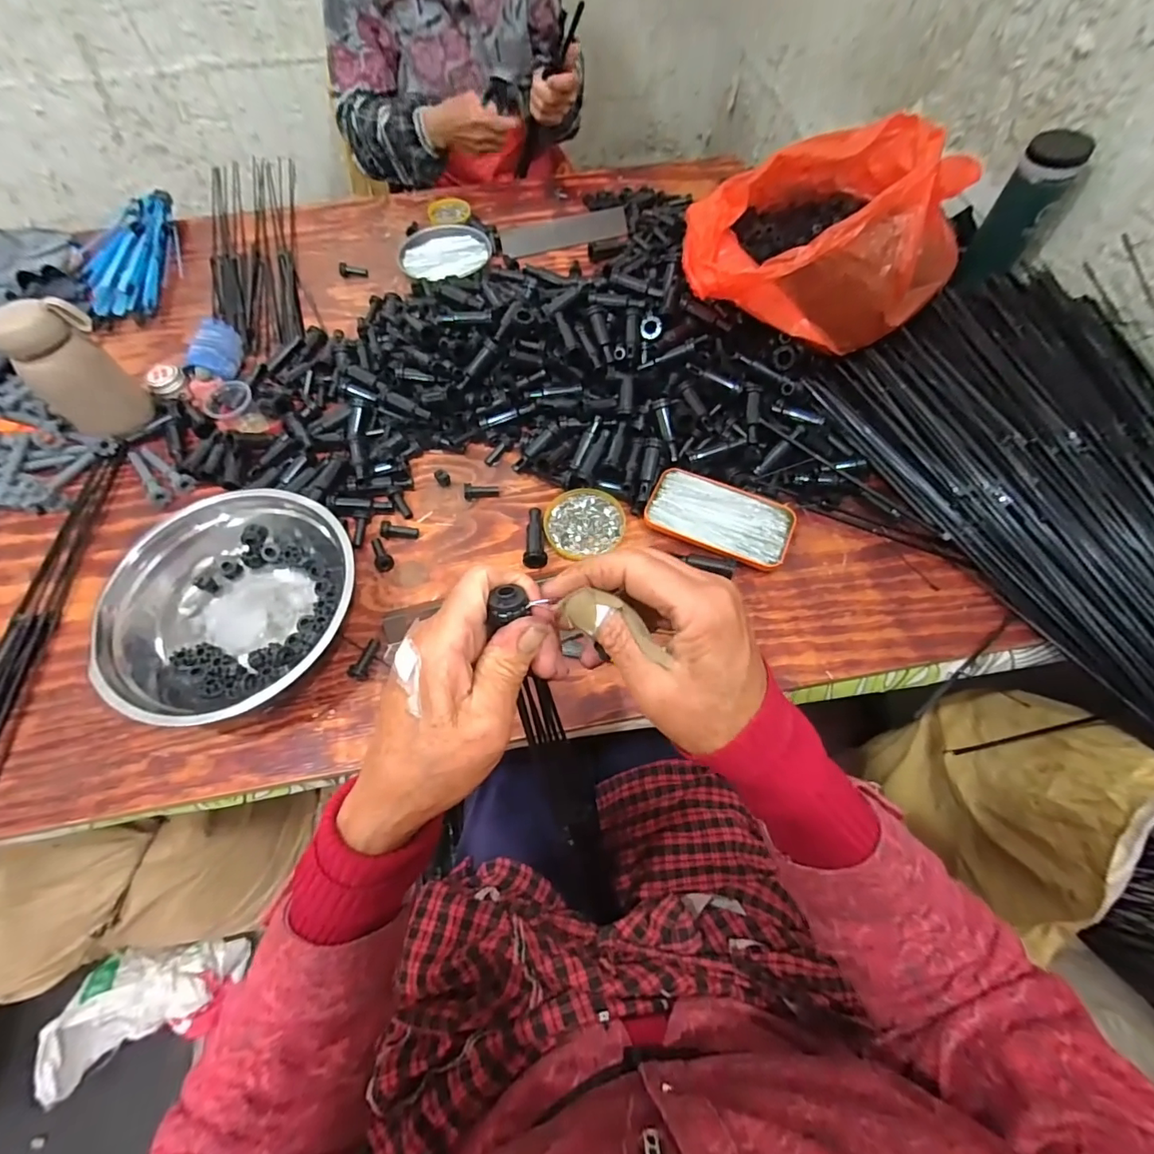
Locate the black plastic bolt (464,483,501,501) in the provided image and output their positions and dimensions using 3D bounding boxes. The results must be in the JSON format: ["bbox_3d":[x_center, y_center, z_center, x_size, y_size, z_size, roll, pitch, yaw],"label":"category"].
[{"bbox_3d":[-0.105,-0.094,0.569,0.039,0.018,0.013,-12,62,-5],"label":"black plastic bolt"}]

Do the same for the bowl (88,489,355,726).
[{"bbox_3d":[-0.313,0.017,0.476,0.217,0.076,0.197,-27,65,-13],"label":"bowl"}]

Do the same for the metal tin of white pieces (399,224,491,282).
[{"bbox_3d":[-0.197,-0.484,0.777,0.134,0.019,0.130,0,62,1],"label":"metal tin of white pieces"}]

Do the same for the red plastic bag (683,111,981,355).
[{"bbox_3d":[0.272,-0.398,0.586,0.301,0.126,0.266,0,62,1],"label":"red plastic bag"}]

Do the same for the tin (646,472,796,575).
[{"bbox_3d":[0.147,-0.060,0.537,0.143,0.019,0.082,19,64,10],"label":"tin"}]

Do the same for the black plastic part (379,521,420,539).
[{"bbox_3d":[-0.188,-0.050,0.547,0.041,0.015,0.016,10,63,6],"label":"black plastic part"}]

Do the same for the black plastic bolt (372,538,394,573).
[{"bbox_3d":[-0.203,-0.025,0.531,0.018,0.012,0.044,-31,66,-14],"label":"black plastic bolt"}]

